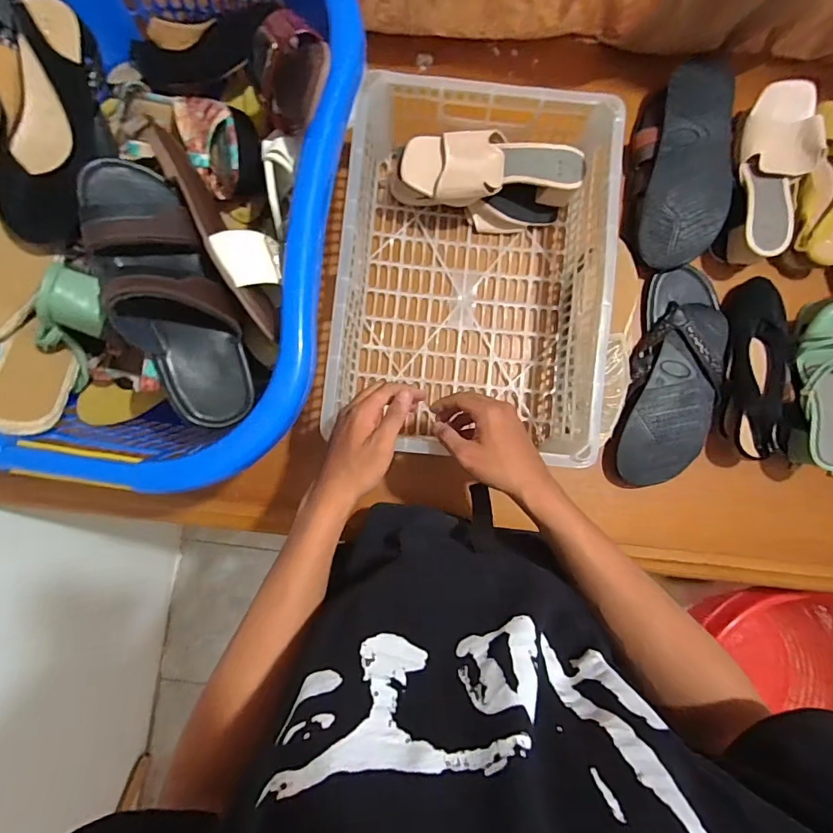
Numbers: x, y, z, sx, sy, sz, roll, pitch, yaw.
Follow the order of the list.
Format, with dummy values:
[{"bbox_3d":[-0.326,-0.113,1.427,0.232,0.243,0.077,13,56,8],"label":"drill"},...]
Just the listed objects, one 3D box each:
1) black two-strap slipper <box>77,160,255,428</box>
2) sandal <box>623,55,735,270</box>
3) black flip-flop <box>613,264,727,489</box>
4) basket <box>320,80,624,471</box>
[{"bbox_3d":[-0.238,-0.120,0.456,0.117,0.073,0.272,-24,95,-37],"label":"black two-strap slipper"},{"bbox_3d":[0.371,-0.342,0.671,0.130,0.075,0.262,7,98,16],"label":"sandal"},{"bbox_3d":[0.365,-0.057,0.662,0.123,0.045,0.304,10,86,-1],"label":"black flip-flop"},{"bbox_3d":[0.067,-0.171,0.611,0.315,0.145,0.424,3,86,-1],"label":"basket"}]

